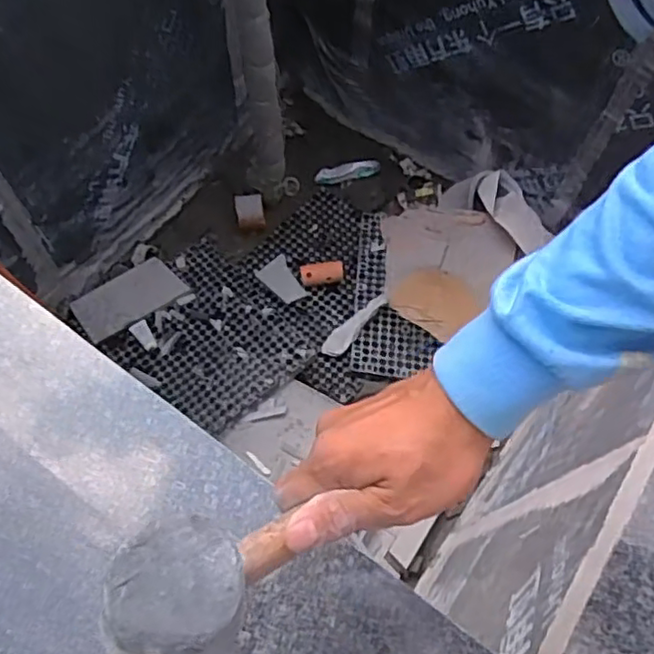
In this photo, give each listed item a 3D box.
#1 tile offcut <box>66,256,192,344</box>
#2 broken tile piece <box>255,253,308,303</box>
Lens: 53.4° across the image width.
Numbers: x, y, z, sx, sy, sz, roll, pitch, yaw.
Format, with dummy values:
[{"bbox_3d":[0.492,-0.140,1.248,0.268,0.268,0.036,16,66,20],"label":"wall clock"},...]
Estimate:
[{"bbox_3d":[-0.521,-0.081,1.716,0.269,0.013,0.156,-33,65,-27],"label":"tile offcut"},{"bbox_3d":[-0.127,-0.127,1.780,0.093,0.013,0.146,-27,68,-14],"label":"broken tile piece"}]

